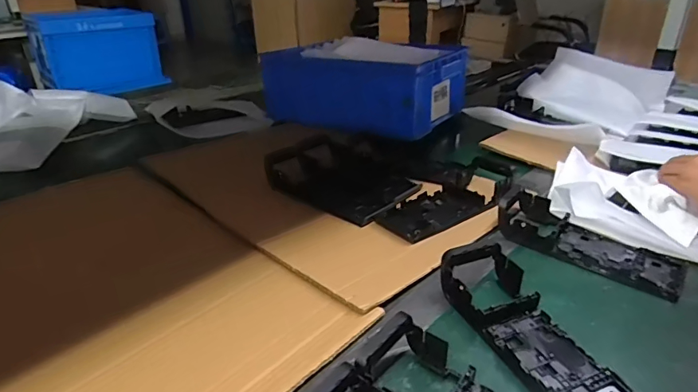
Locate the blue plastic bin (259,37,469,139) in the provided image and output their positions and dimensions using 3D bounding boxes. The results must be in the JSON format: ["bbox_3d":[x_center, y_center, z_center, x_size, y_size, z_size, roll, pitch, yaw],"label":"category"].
[{"bbox_3d":[0.043,-0.251,1.025,0.360,0.141,0.271,17,32,30],"label":"blue plastic bin"}]

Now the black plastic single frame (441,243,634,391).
[{"bbox_3d":[0.176,0.118,0.438,0.080,0.046,0.202,-12,29,-21],"label":"black plastic single frame"}]

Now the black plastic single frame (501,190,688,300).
[{"bbox_3d":[0.300,0.053,0.586,0.213,0.045,0.094,21,34,36],"label":"black plastic single frame"}]

